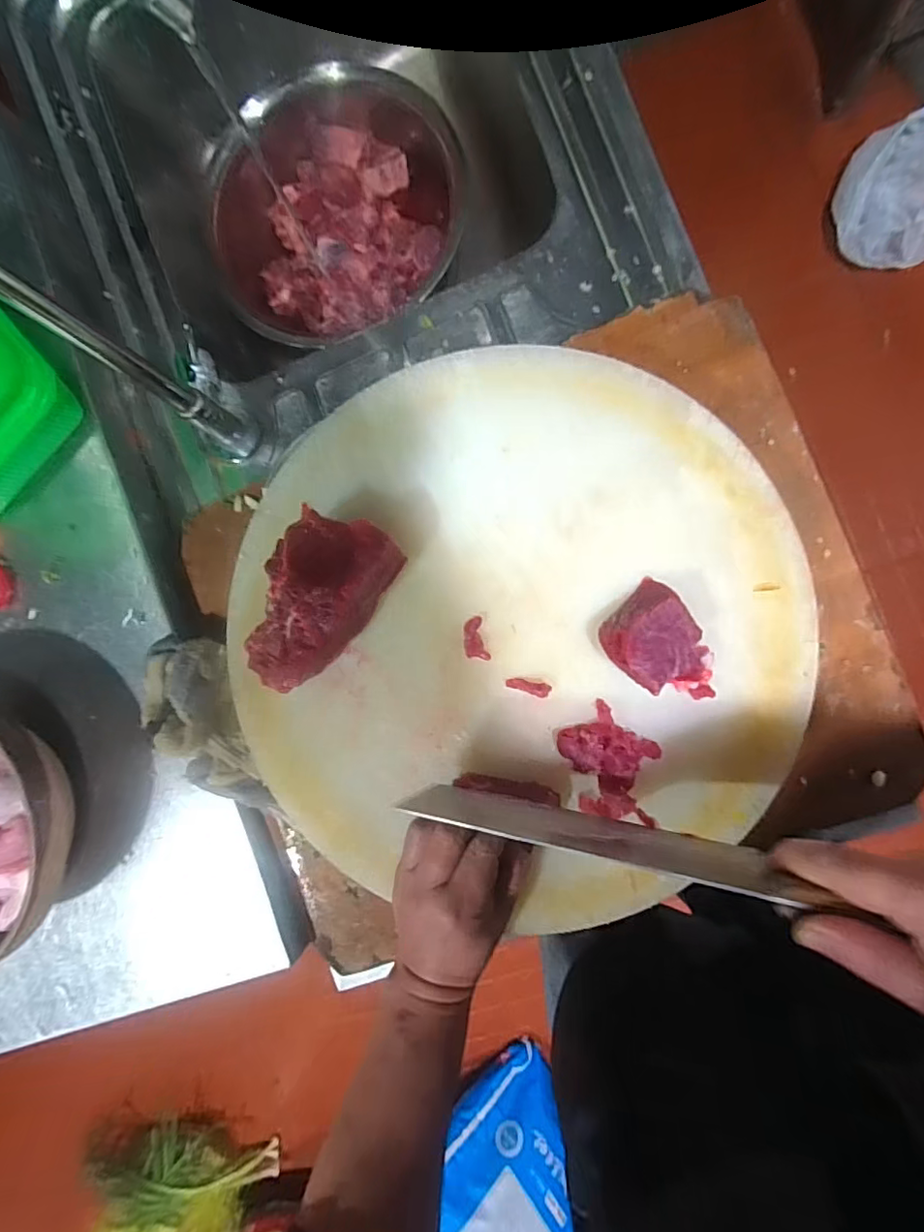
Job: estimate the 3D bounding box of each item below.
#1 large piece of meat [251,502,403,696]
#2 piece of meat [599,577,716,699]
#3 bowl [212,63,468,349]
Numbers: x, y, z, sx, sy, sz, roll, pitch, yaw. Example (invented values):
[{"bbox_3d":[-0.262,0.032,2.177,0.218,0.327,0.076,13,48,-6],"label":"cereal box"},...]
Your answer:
[{"bbox_3d":[-0.107,-0.010,0.382,0.071,0.054,0.135,33,96,6],"label":"large piece of meat"},{"bbox_3d":[0.134,0.023,0.359,0.056,0.043,0.081,-44,86,7],"label":"piece of meat"},{"bbox_3d":[-0.120,-0.399,0.544,0.232,0.110,0.271,10,93,7],"label":"bowl"}]

